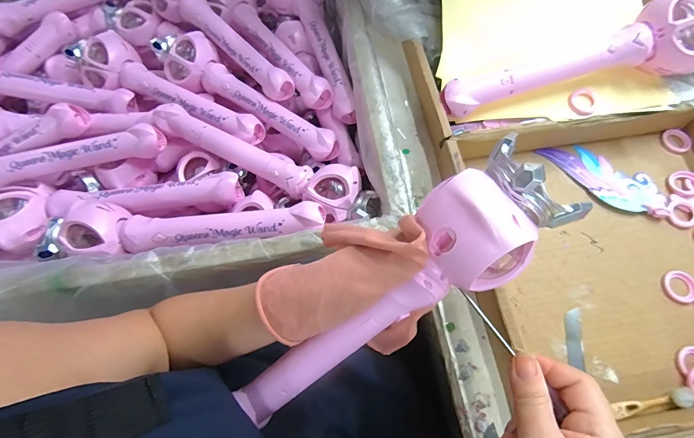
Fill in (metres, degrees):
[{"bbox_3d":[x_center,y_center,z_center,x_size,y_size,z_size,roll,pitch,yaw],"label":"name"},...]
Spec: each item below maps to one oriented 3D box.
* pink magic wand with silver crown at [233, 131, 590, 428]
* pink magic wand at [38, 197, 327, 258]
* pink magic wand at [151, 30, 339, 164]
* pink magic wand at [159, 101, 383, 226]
[{"bbox_3d":[0.026,0.082,0.299,0.331,0.073,0.073,-46,69,23],"label":"pink magic wand with silver crown"},{"bbox_3d":[-0.210,0.013,0.462,0.356,0.052,0.082,2,68,2],"label":"pink magic wand"},{"bbox_3d":[-0.170,-0.199,0.584,0.357,0.068,0.086,35,73,14],"label":"pink magic wand"},{"bbox_3d":[-0.127,-0.086,0.533,0.356,0.059,0.074,26,71,10],"label":"pink magic wand"}]

